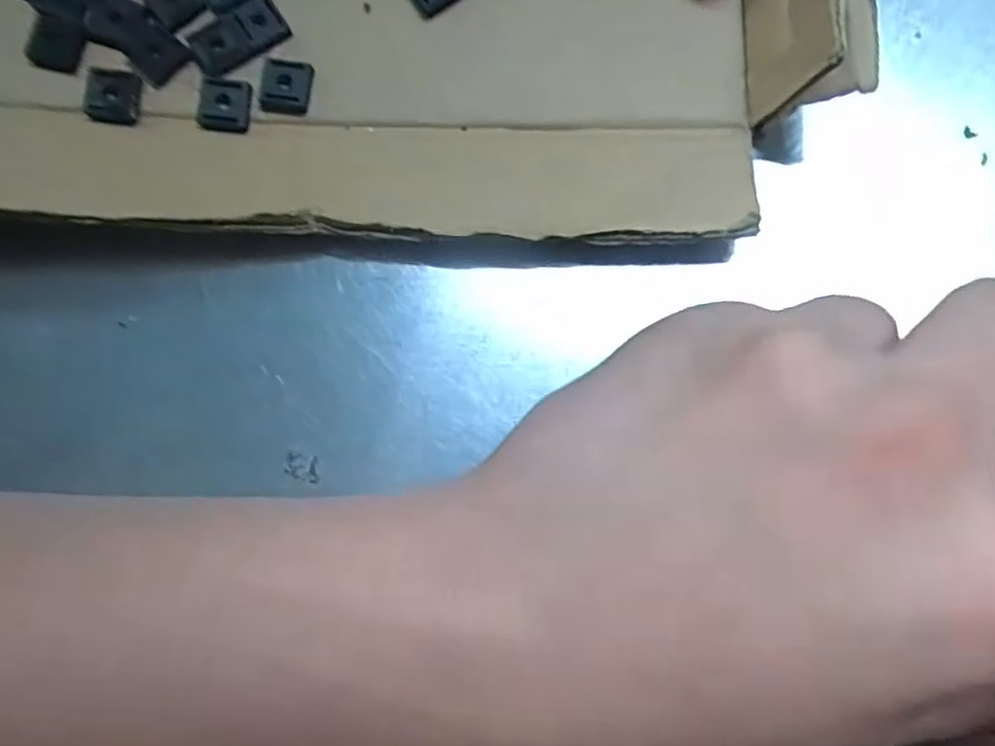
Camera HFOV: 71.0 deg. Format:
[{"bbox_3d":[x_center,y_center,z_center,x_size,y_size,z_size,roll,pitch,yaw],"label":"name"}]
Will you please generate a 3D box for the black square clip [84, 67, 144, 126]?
[{"bbox_3d":[-0.104,-0.075,0.190,0.013,0.004,0.015,3,82,2],"label":"black square clip"}]

